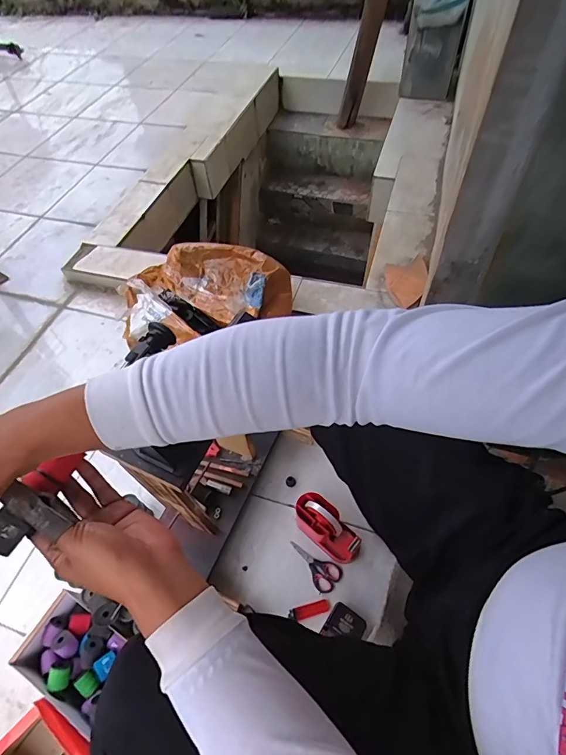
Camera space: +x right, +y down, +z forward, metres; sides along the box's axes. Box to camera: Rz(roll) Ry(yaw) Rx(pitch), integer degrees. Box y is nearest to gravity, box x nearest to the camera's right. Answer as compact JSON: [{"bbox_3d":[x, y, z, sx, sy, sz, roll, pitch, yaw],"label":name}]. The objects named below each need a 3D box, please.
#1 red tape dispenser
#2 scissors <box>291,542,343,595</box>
[{"bbox_3d":[0.092,0.307,0.830,0.148,0.101,0.071,33,64,24],"label":"red tape dispenser"},{"bbox_3d":[0.059,0.390,0.835,0.119,0.004,0.059,27,61,21],"label":"scissors"}]

